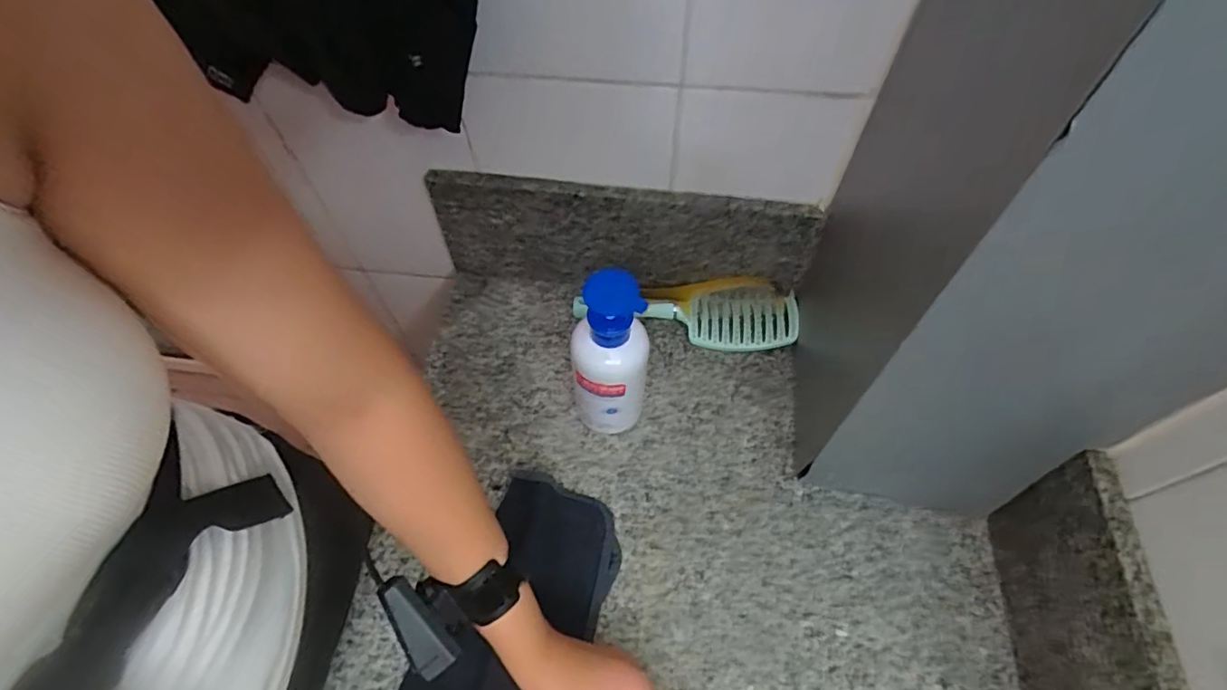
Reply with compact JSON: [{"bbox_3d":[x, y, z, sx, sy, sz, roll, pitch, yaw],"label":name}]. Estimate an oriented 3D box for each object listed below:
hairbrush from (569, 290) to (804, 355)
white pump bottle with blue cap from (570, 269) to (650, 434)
[{"bbox_3d":[0.080,-0.031,0.665,0.250,0.047,0.062,0,58,0],"label":"hairbrush"},{"bbox_3d":[-0.005,0.018,0.534,0.071,0.204,0.057,1,58,2],"label":"white pump bottle with blue cap"}]

